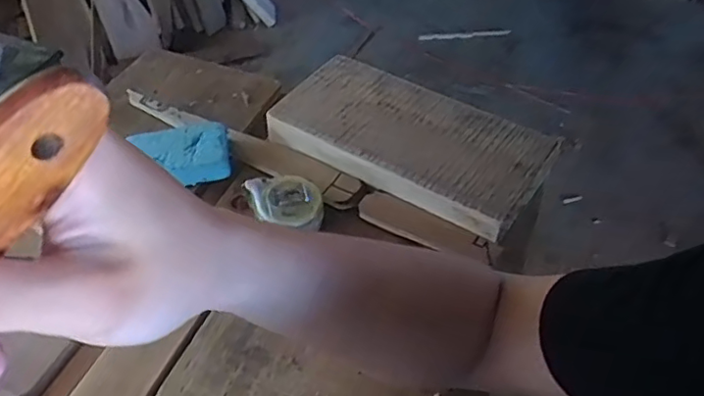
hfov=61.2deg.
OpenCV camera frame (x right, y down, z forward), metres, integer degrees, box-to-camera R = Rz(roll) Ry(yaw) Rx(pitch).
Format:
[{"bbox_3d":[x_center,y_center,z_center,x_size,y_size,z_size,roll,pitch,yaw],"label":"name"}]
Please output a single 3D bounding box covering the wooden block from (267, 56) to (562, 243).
[{"bbox_3d":[0.057,-0.061,0.585,0.255,0.034,0.128,25,52,21],"label":"wooden block"}]

